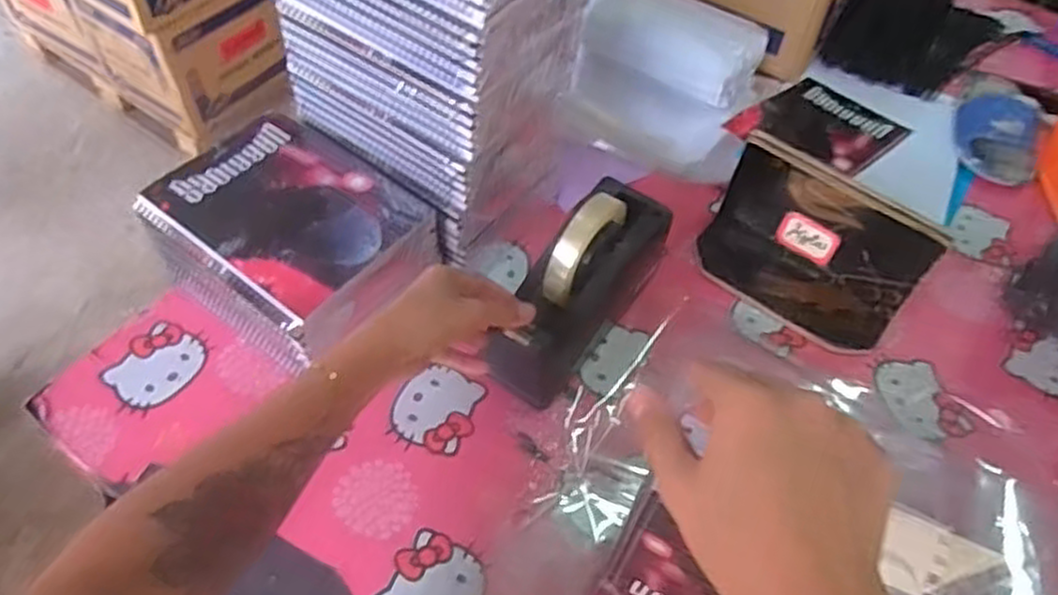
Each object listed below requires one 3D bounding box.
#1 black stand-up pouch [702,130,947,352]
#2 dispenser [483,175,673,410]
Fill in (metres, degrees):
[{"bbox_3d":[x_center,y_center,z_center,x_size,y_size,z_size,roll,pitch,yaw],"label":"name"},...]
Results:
[{"bbox_3d":[0.266,-0.050,0.705,0.199,0.117,0.093,33,59,17],"label":"black stand-up pouch"},{"bbox_3d":[0.045,-0.011,0.660,0.073,0.120,0.209,30,58,15],"label":"dispenser"}]

